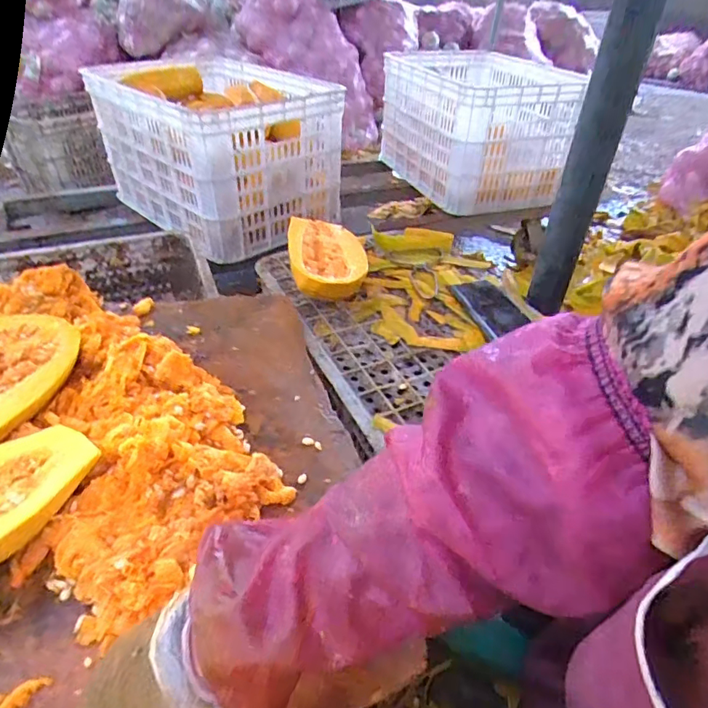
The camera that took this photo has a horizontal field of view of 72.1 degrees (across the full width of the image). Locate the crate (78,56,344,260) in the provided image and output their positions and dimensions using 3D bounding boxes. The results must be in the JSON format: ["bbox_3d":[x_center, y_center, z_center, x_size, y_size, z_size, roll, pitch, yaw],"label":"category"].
[{"bbox_3d":[-0.309,-0.468,1.093,0.352,0.283,0.524,-30,48,-33],"label":"crate"}]

